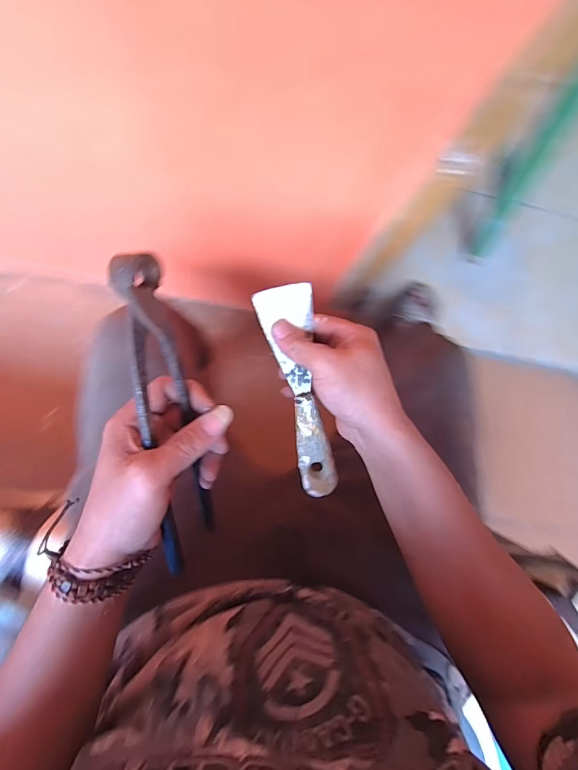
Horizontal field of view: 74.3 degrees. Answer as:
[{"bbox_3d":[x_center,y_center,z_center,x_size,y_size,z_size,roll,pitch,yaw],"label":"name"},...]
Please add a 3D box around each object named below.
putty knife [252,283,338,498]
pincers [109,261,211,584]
[{"bbox_3d":[0.012,0.008,0.321,0.043,0.011,0.178,-12,96,-8],"label":"putty knife"},{"bbox_3d":[-0.081,0.027,0.259,0.031,0.047,0.218,-7,114,-8],"label":"pincers"}]

